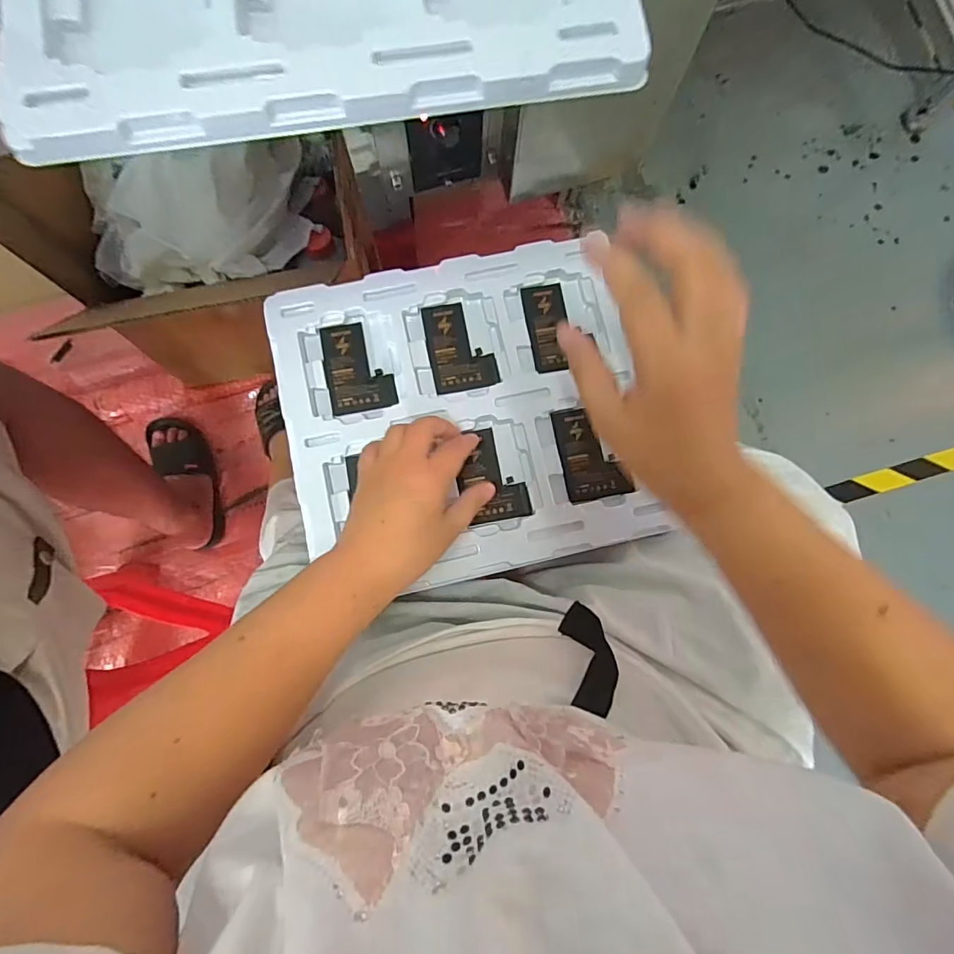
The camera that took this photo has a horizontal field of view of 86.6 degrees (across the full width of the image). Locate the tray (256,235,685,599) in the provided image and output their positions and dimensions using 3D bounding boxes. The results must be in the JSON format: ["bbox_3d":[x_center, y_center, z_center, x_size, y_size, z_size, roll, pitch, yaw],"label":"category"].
[{"bbox_3d":[-0.011,-0.055,0.443,0.298,0.017,0.276,-12,82,-2],"label":"tray"}]

